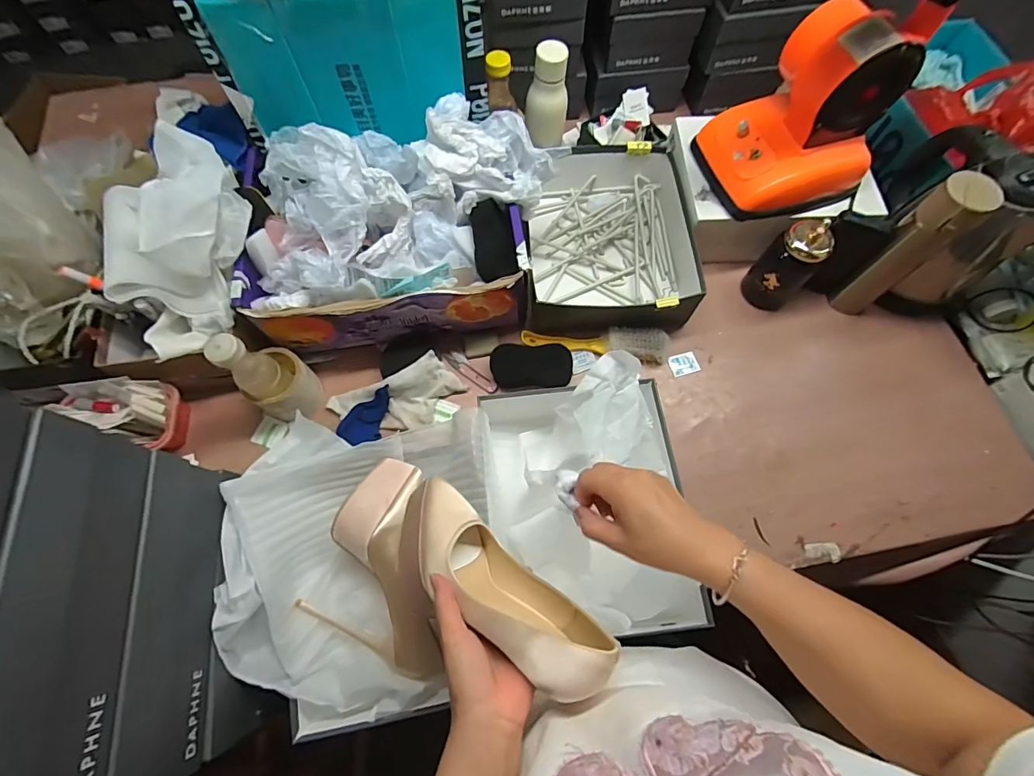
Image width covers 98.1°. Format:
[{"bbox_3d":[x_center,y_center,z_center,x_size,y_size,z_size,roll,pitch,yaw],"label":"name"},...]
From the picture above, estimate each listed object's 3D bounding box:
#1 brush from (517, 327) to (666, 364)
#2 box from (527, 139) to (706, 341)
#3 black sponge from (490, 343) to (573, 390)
[{"bbox_3d":[0.125,-0.078,0.718,0.230,0.035,0.053,8,70,3],"label":"brush"},{"bbox_3d":[0.151,-0.253,0.769,0.273,0.115,0.342,-3,70,-1],"label":"box"},{"bbox_3d":[0.023,-0.034,0.699,0.127,0.033,0.062,-1,69,0],"label":"black sponge"}]

